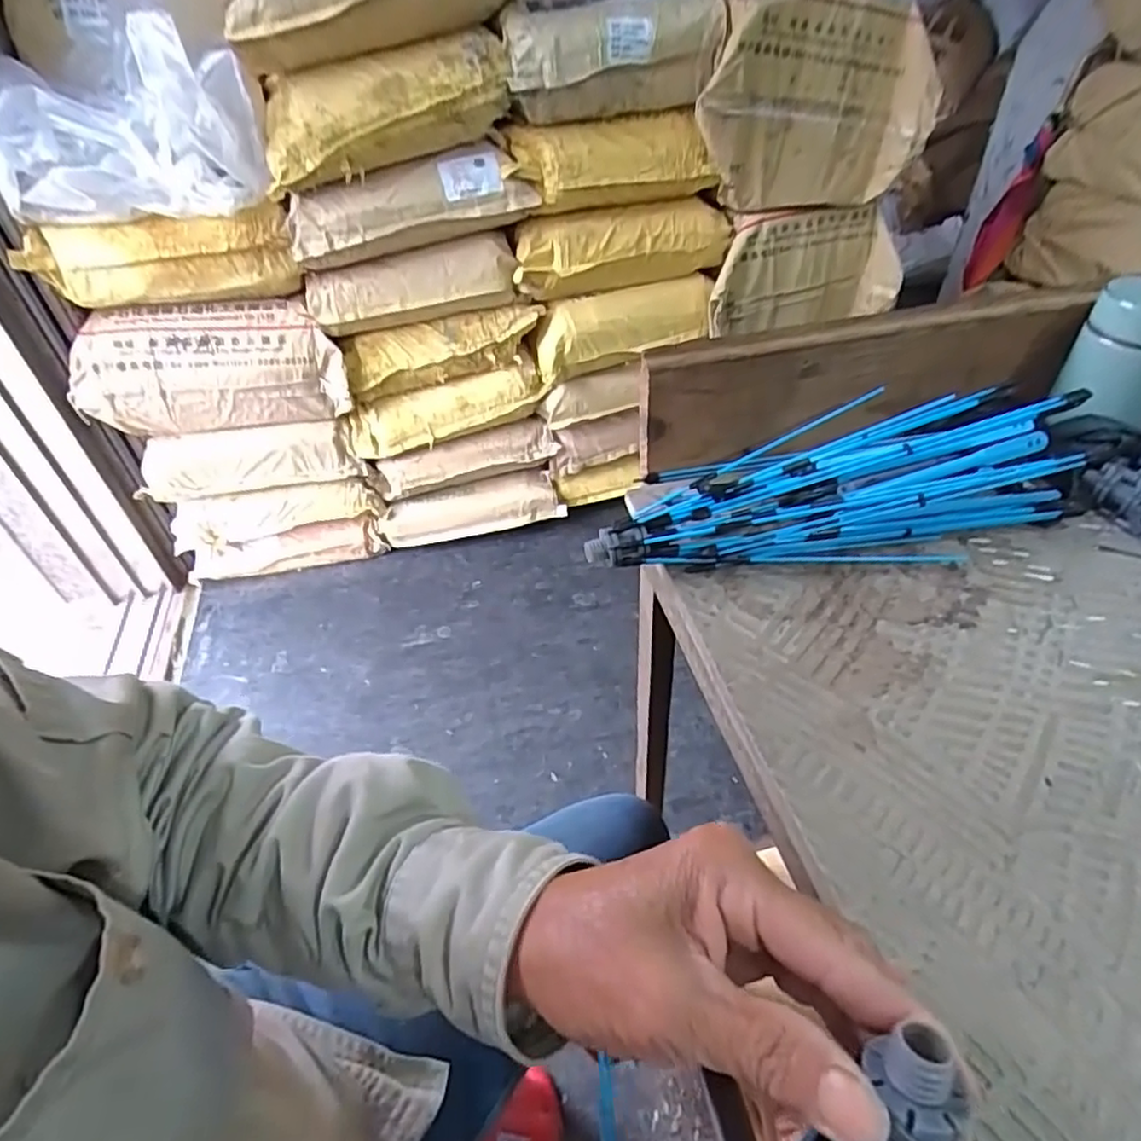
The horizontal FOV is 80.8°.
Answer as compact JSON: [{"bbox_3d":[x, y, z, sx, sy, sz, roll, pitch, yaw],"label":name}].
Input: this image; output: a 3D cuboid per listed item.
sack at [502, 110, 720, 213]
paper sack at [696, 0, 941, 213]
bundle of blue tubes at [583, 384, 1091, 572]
[{"bbox_3d":[0.076,-0.718,1.188,0.350,0.126,0.102,-18,45,-14],"label":"sack"},{"bbox_3d":[0.441,-0.845,1.219,0.418,0.325,0.117,-11,43,-6],"label":"paper sack"},{"bbox_3d":[0.168,-0.055,0.434,0.316,0.065,0.099,-7,43,-2],"label":"bundle of blue tubes"}]

